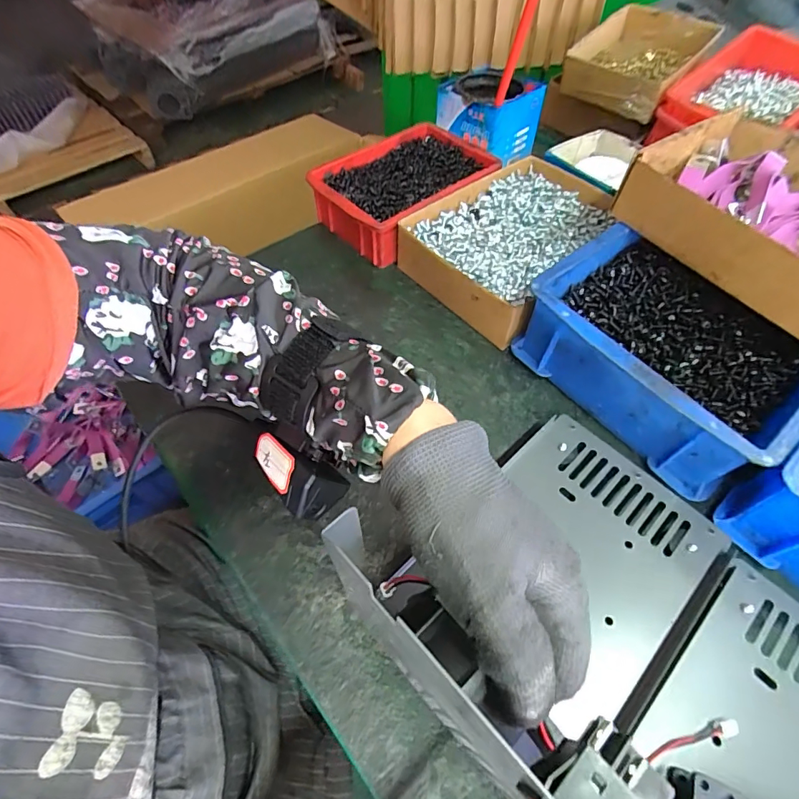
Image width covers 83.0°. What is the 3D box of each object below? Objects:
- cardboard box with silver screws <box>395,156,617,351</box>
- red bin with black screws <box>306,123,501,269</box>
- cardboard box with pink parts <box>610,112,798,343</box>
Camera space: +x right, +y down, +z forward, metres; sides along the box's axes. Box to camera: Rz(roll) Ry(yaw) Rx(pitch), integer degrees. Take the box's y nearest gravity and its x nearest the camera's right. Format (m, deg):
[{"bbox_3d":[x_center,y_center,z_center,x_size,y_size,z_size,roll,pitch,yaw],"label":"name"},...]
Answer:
[{"bbox_3d":[0.125,-0.167,0.486,0.218,0.058,0.160,-37,65,-25],"label":"cardboard box with silver screws"},{"bbox_3d":[0.006,-0.245,0.534,0.198,0.062,0.135,-36,63,-23],"label":"red bin with black screws"},{"bbox_3d":[0.326,-0.157,0.383,0.204,0.050,0.212,-31,61,-20],"label":"cardboard box with pink parts"}]

